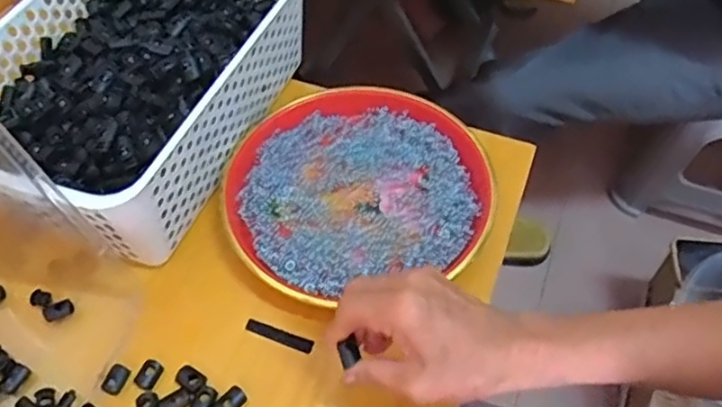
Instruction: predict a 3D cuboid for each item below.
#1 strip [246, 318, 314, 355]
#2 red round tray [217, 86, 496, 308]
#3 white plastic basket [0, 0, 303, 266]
[{"bbox_3d":[-0.061,0.099,0.465,0.053,0.004,0.011,19,58,13],"label":"strip"},{"bbox_3d":[-0.005,-0.018,0.525,0.217,0.023,0.193,-13,57,-8],"label":"red round tray"},{"bbox_3d":[-0.195,-0.109,0.535,0.205,0.100,0.309,19,58,13],"label":"white plastic basket"}]

